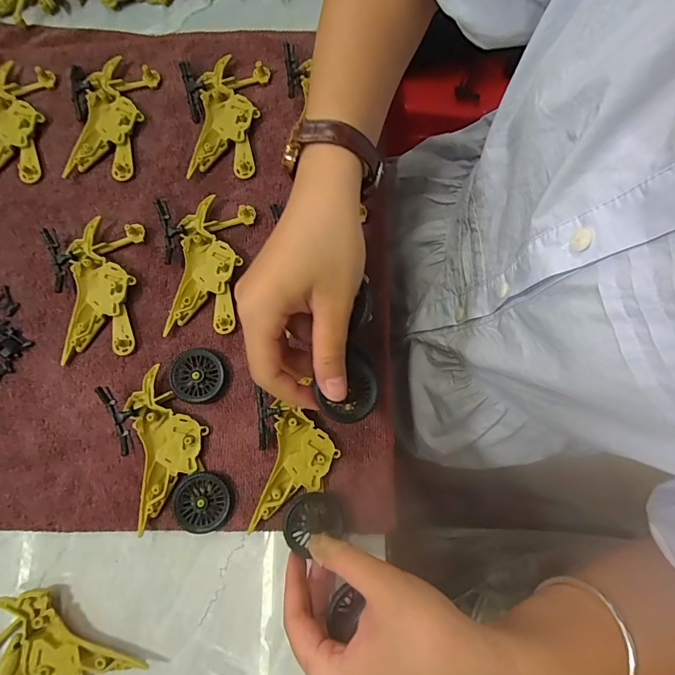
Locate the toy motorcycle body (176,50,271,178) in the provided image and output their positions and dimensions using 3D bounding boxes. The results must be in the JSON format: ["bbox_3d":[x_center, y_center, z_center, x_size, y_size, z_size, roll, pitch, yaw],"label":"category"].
[{"bbox_3d":[-0.090,-0.173,0.317,0.065,0.011,0.097,-2,80,0],"label":"toy motorcycle body"}]

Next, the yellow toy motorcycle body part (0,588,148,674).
[{"bbox_3d":[-0.173,0.193,0.252,0.099,0.015,0.047,24,80,4],"label":"yellow toy motorcycle body part"}]

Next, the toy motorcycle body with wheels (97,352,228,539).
[{"bbox_3d":[-0.105,0.071,0.269,0.075,0.015,0.111,-20,80,-4],"label":"toy motorcycle body with wheels"}]

